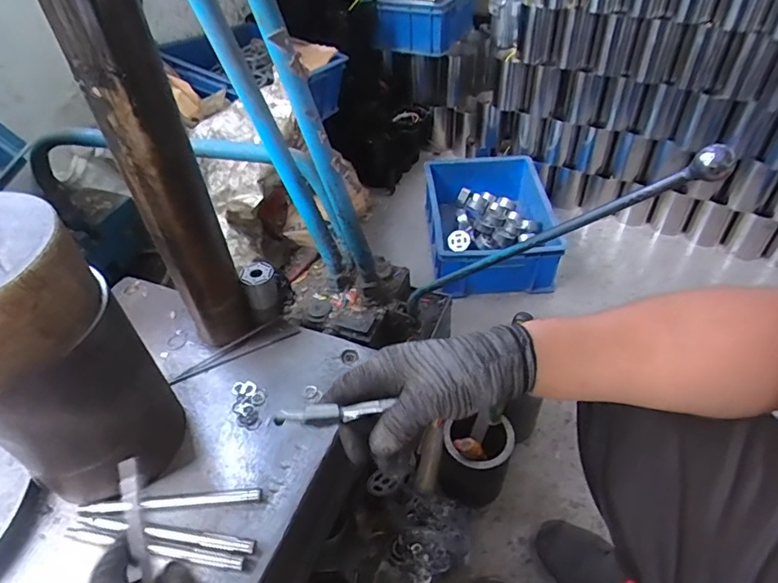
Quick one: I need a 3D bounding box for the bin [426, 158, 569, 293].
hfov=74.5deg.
[{"bbox_3d":[0.264,-0.176,1.325,0.316,0.153,0.463,-3,44,2],"label":"bin"}]

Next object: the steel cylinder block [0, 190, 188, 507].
[{"bbox_3d":[-0.284,0.066,0.422,0.141,0.253,0.144,24,51,26],"label":"steel cylinder block"}]

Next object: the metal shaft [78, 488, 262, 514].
[{"bbox_3d":[-0.197,0.189,0.462,0.160,0.011,0.013,-4,44,0],"label":"metal shaft"}]

